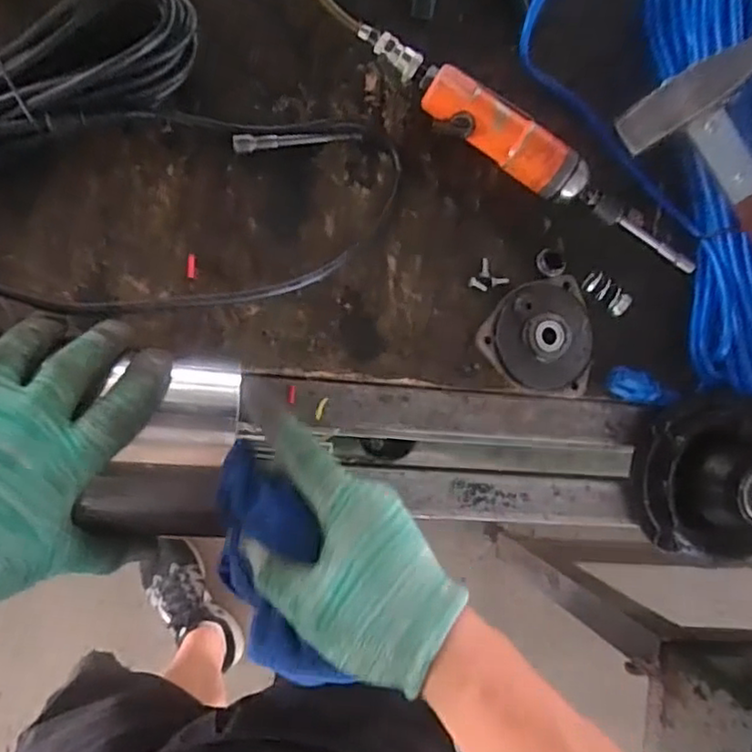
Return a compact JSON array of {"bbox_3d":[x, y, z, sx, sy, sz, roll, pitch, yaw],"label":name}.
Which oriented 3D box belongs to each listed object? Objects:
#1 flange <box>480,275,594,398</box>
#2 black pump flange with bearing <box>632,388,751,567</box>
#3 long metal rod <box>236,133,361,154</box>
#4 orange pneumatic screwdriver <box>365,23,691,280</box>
[{"bbox_3d":[0.128,-0.033,0.510,0.092,0.020,0.092,0,88,-10],"label":"flange"},{"bbox_3d":[0.274,0.080,0.502,0.121,0.065,0.139,10,86,-10],"label":"black pump flange with bearing"},{"bbox_3d":[-0.059,-0.179,0.486,0.096,0.014,0.012,-10,91,-9],"label":"long metal rod"},{"bbox_3d":[0.121,-0.170,0.505,0.315,0.041,0.046,31,83,-8],"label":"orange pneumatic screwdriver"}]

